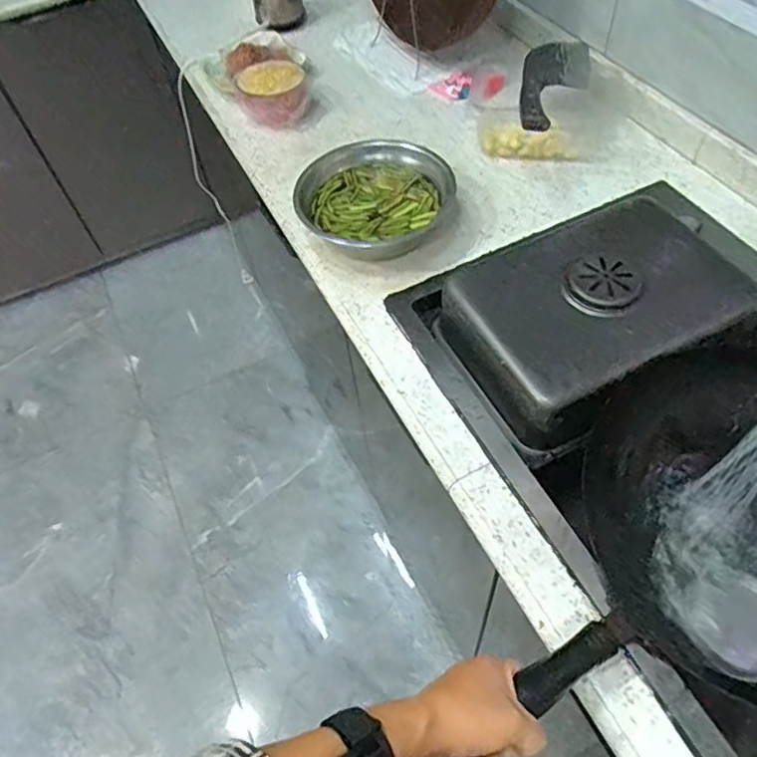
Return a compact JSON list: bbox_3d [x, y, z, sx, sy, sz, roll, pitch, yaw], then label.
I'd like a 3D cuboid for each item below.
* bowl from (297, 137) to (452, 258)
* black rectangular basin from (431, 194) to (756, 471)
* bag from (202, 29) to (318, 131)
[{"bbox_3d":[-0.005,-0.253,0.860,0.213,0.077,0.173,21,59,19],"label":"bowl"},{"bbox_3d":[0.242,-0.073,0.700,0.312,0.097,0.230,-26,56,-13],"label":"black rectangular basin"},{"bbox_3d":[-0.206,-0.573,1.119,0.177,0.077,0.309,-27,56,-14],"label":"bag"}]

